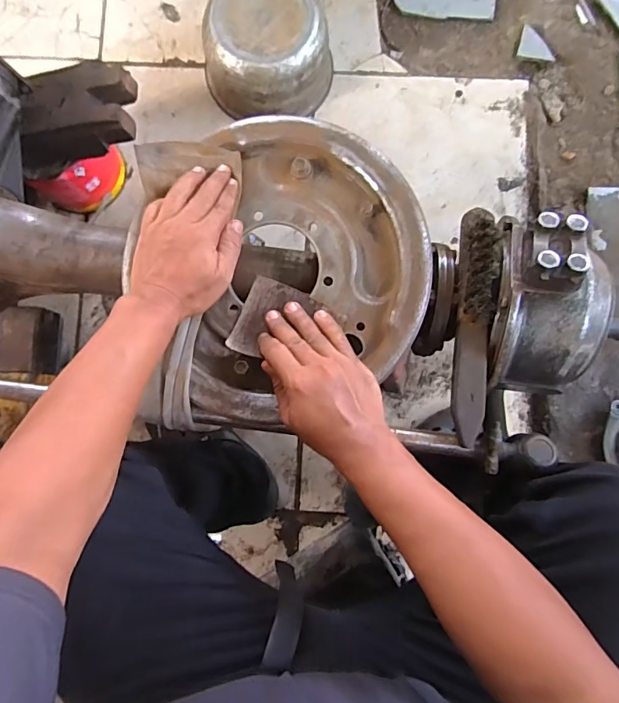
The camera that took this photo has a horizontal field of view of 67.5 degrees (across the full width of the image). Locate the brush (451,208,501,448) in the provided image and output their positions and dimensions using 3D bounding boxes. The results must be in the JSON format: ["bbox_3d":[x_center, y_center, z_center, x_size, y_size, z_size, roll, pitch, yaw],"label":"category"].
[{"bbox_3d":[0.165,-0.025,0.453,0.041,0.032,0.227,6,85,0],"label":"brush"}]

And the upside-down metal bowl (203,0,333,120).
[{"bbox_3d":[-0.076,-0.526,0.813,0.222,0.125,0.204,-9,85,-1],"label":"upside-down metal bowl"}]

